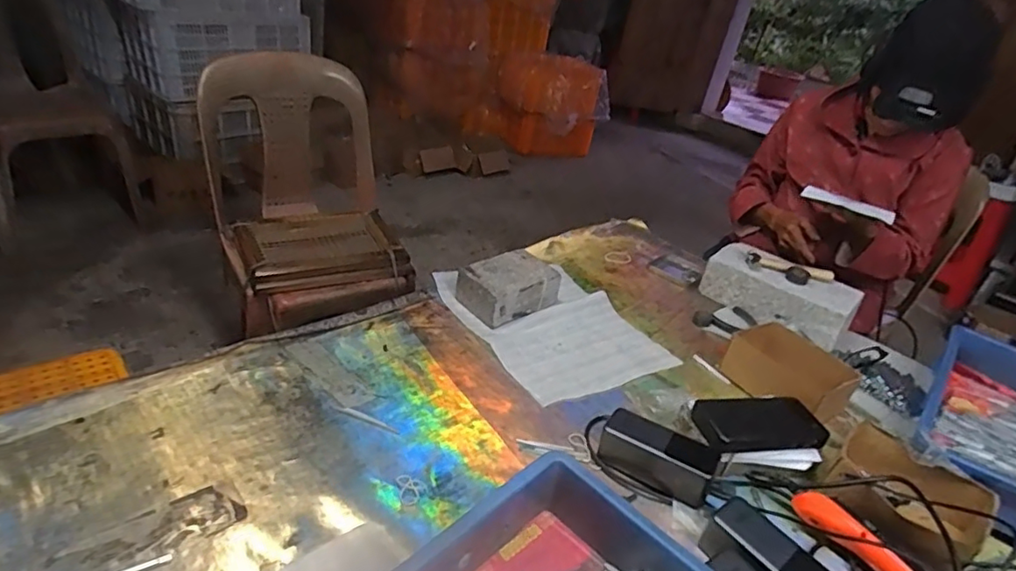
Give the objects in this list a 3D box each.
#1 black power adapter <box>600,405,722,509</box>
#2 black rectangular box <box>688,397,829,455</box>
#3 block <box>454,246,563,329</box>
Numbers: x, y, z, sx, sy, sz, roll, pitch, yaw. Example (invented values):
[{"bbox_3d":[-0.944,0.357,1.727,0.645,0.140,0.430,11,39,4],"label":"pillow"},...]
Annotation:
[{"bbox_3d":[0.177,0.202,0.674,0.132,0.053,0.062,26,34,22],"label":"black power adapter"},{"bbox_3d":[0.313,0.173,0.706,0.156,0.023,0.069,2,32,-13],"label":"black rectangular box"},{"bbox_3d":[0.002,0.000,0.935,0.154,0.060,0.105,-17,42,-38],"label":"block"}]

